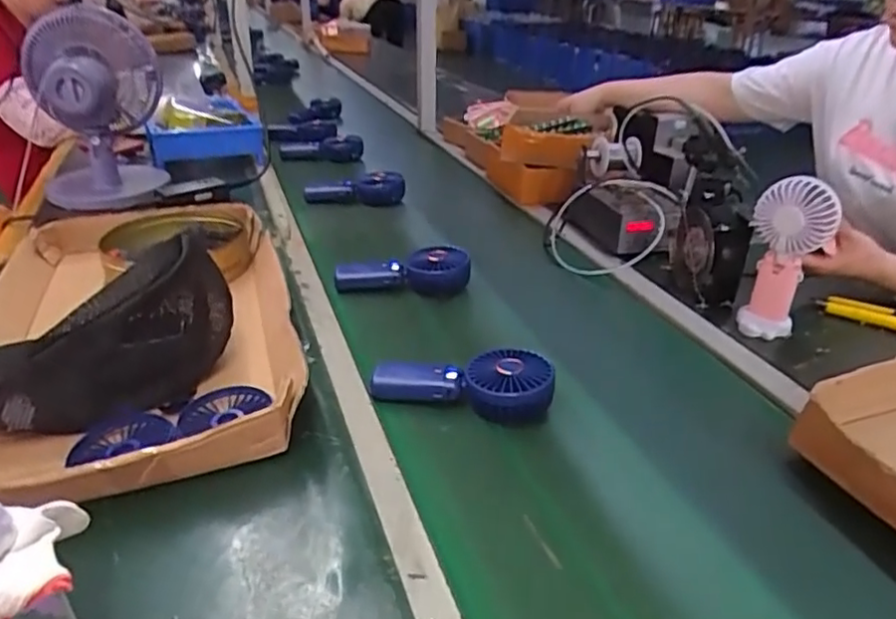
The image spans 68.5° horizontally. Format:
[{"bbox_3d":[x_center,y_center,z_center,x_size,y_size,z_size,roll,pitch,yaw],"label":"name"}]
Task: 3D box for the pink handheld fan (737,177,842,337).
[{"bbox_3d":[0.403,-0.060,0.783,0.090,0.177,0.063,12,31,25],"label":"pink handheld fan"}]

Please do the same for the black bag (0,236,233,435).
[{"bbox_3d":[-0.360,0.032,0.613,0.310,0.113,0.133,-16,31,-25],"label":"black bag"}]

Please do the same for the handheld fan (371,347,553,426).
[{"bbox_3d":[0.016,0.077,0.680,0.181,0.051,0.070,4,29,12],"label":"handheld fan"}]

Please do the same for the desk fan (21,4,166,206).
[{"bbox_3d":[-0.565,-0.330,1.076,0.202,0.284,0.231,-15,31,-23],"label":"desk fan"}]

